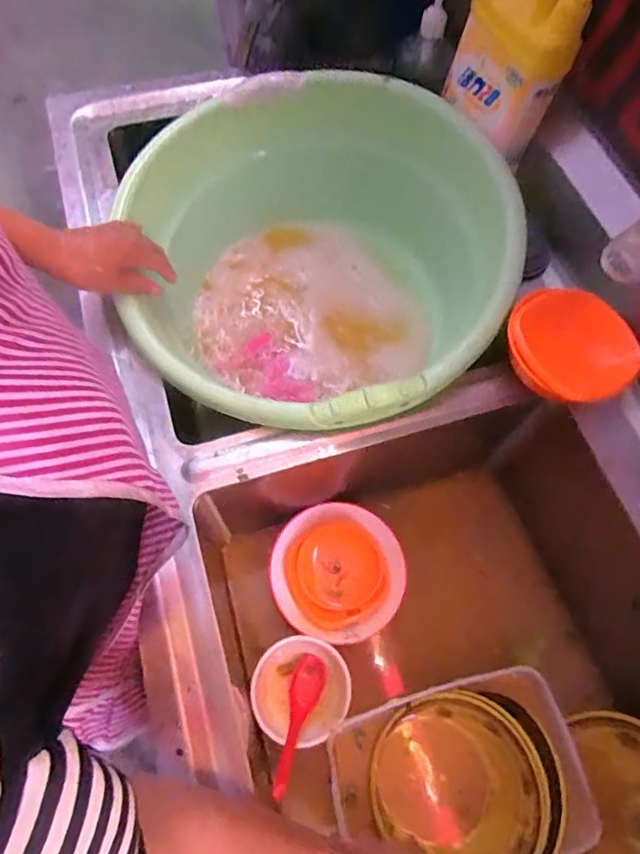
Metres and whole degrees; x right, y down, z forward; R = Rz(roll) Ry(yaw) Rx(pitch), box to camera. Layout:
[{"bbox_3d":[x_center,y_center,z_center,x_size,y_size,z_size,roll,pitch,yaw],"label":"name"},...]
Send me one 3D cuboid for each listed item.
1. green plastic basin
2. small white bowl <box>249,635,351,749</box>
[{"bbox_3d":[-0.008,-0.208,0.666,0.420,0.223,0.492,-5,64,-5],"label":"green plastic basin"},{"bbox_3d":[-0.023,0.312,0.624,0.110,0.059,0.108,1,63,-2],"label":"small white bowl"}]

